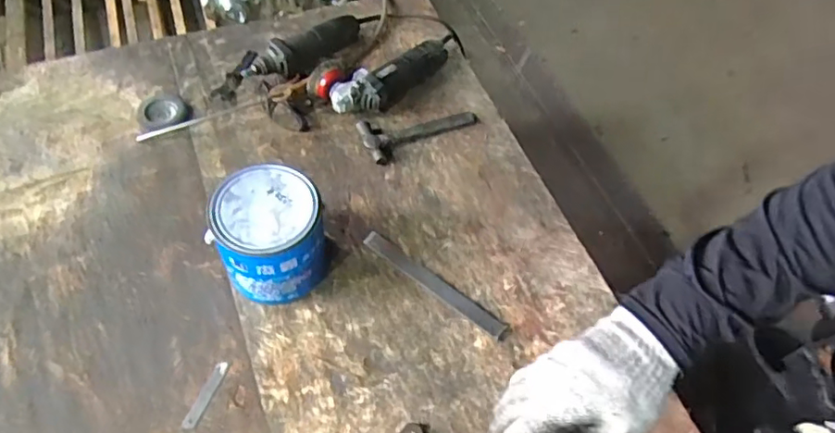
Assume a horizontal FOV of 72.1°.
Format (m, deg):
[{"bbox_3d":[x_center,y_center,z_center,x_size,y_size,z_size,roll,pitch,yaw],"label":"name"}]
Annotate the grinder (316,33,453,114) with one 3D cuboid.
[{"bbox_3d":[-0.047,-0.277,1.134,0.307,0.068,0.109,-23,61,-19],"label":"grinder"}]

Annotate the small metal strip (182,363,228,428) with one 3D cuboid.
[{"bbox_3d":[-0.299,0.251,0.813,0.019,0.004,0.098,20,58,7],"label":"small metal strip"}]

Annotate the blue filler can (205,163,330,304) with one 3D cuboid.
[{"bbox_3d":[-0.219,0.033,0.866,0.149,0.169,0.146,3,57,-4],"label":"blue filler can"}]

